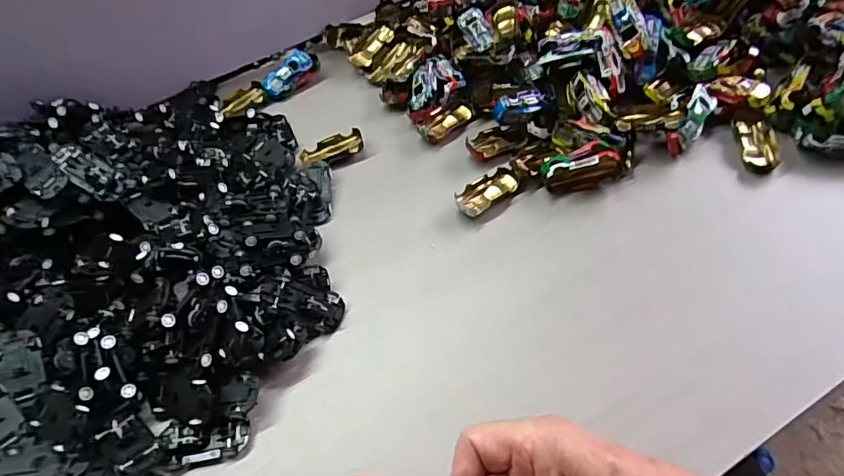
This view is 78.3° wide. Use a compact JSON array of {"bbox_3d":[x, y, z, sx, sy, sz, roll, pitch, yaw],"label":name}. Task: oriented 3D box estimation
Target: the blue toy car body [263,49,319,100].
[{"bbox_3d":[-0.148,-0.185,0.587,0.066,0.028,0.026,-40,59,-20],"label":"blue toy car body"}]

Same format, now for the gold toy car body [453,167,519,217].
[{"bbox_3d":[0.058,-0.040,0.463,0.061,0.013,0.029,-33,56,-16],"label":"gold toy car body"}]

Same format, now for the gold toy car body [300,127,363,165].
[{"bbox_3d":[-0.089,-0.088,0.514,0.061,0.017,0.031,-27,55,-12],"label":"gold toy car body"}]

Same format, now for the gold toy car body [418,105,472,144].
[{"bbox_3d":[0.022,-0.116,0.521,0.064,0.019,0.030,-41,59,-20],"label":"gold toy car body"}]

